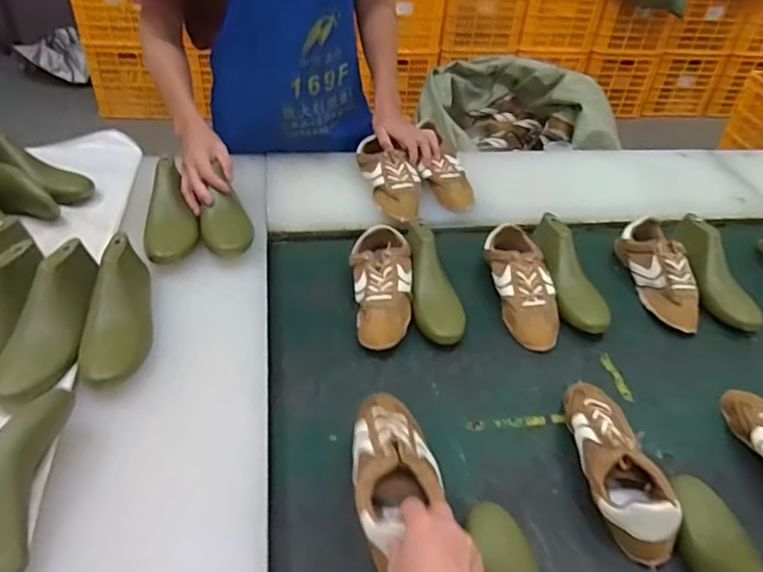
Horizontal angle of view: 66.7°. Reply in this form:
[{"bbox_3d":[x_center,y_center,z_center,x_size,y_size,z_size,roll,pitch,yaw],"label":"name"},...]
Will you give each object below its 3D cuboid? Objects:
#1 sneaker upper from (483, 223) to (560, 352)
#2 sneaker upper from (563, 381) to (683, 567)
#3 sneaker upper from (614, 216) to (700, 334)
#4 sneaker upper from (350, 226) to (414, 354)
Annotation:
[{"bbox_3d":[0.232,-0.004,0.952,0.092,0.066,0.242,-2,43,-7],"label":"sneaker upper"},{"bbox_3d":[0.282,0.206,0.715,0.088,0.070,0.250,-1,43,-6],"label":"sneaker upper"},{"bbox_3d":[0.476,-0.025,1.003,0.083,0.068,0.240,3,42,-1],"label":"sneaker upper"},{"bbox_3d":[0.003,-0.002,0.921,0.097,0.070,0.232,-3,43,-7],"label":"sneaker upper"}]

